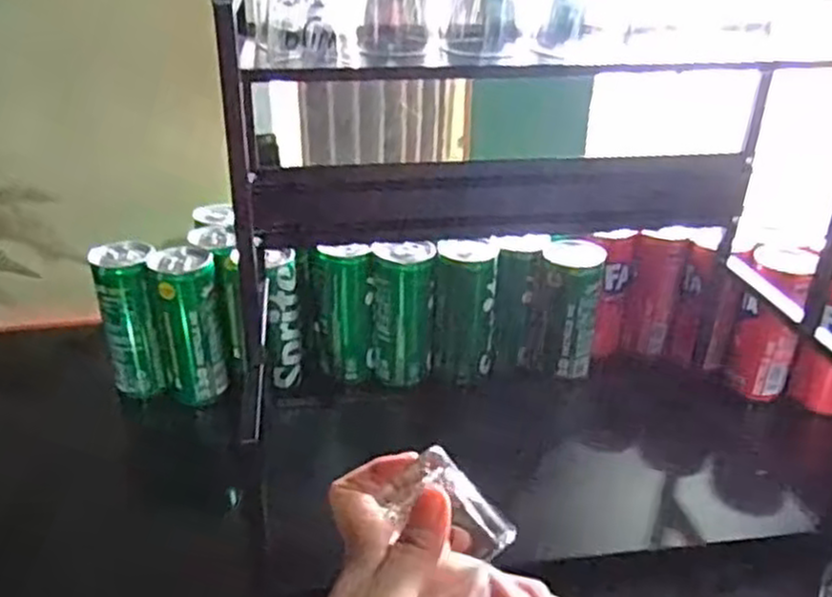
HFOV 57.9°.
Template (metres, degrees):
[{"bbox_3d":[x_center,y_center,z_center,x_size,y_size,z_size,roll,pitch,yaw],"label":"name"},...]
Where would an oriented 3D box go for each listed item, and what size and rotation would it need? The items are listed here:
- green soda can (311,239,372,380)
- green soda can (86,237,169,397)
[{"bbox_3d":[-0.070,0.008,0.694,0.054,0.134,0.058,-5,28,-8],"label":"green soda can"},{"bbox_3d":[-0.248,0.022,0.662,0.047,0.135,0.049,-15,31,-25],"label":"green soda can"}]

